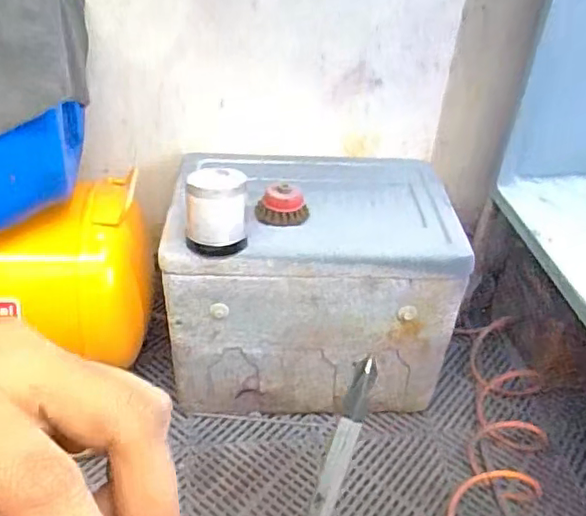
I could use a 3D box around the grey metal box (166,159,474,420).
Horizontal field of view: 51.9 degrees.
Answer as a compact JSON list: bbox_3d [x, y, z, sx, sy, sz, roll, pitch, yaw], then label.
[{"bbox_3d":[0.024,0.020,0.995,0.420,0.399,0.292,2,37,-3],"label":"grey metal box"}]

